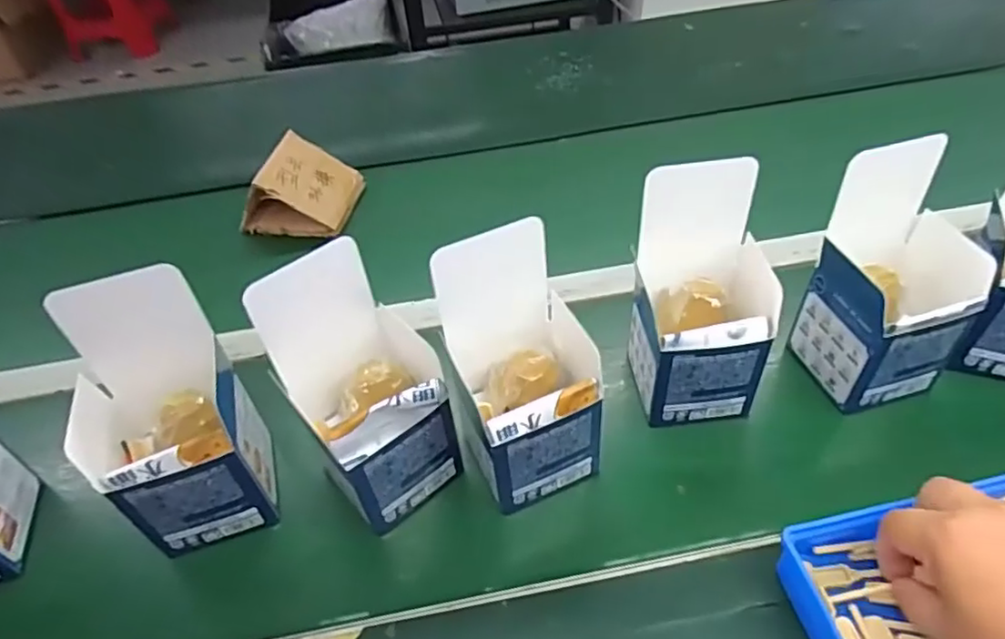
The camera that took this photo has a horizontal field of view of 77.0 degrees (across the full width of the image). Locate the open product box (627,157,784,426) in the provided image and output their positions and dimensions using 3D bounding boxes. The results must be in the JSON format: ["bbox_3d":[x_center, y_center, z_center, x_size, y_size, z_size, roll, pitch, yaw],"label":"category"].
[{"bbox_3d":[0.152,-0.015,0.481,0.092,0.180,0.098,-4,45,2],"label":"open product box"}]

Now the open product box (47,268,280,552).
[{"bbox_3d":[-0.235,0.065,0.440,0.095,0.181,0.110,-17,46,-11],"label":"open product box"}]

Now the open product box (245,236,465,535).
[{"bbox_3d":[-0.095,0.049,0.442,0.103,0.178,0.103,-25,48,-18],"label":"open product box"}]

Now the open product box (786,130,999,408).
[{"bbox_3d":[0.300,-0.029,0.483,0.096,0.171,0.097,-14,46,-9],"label":"open product box"}]

